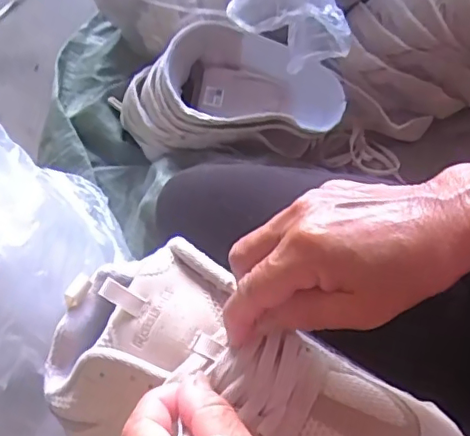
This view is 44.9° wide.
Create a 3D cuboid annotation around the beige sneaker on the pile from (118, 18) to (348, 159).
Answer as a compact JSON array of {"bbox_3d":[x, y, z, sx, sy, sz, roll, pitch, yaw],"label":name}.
[{"bbox_3d":[-0.009,-0.160,0.763,0.294,0.120,0.135,6,67,5],"label":"beige sneaker on the pile"}]

